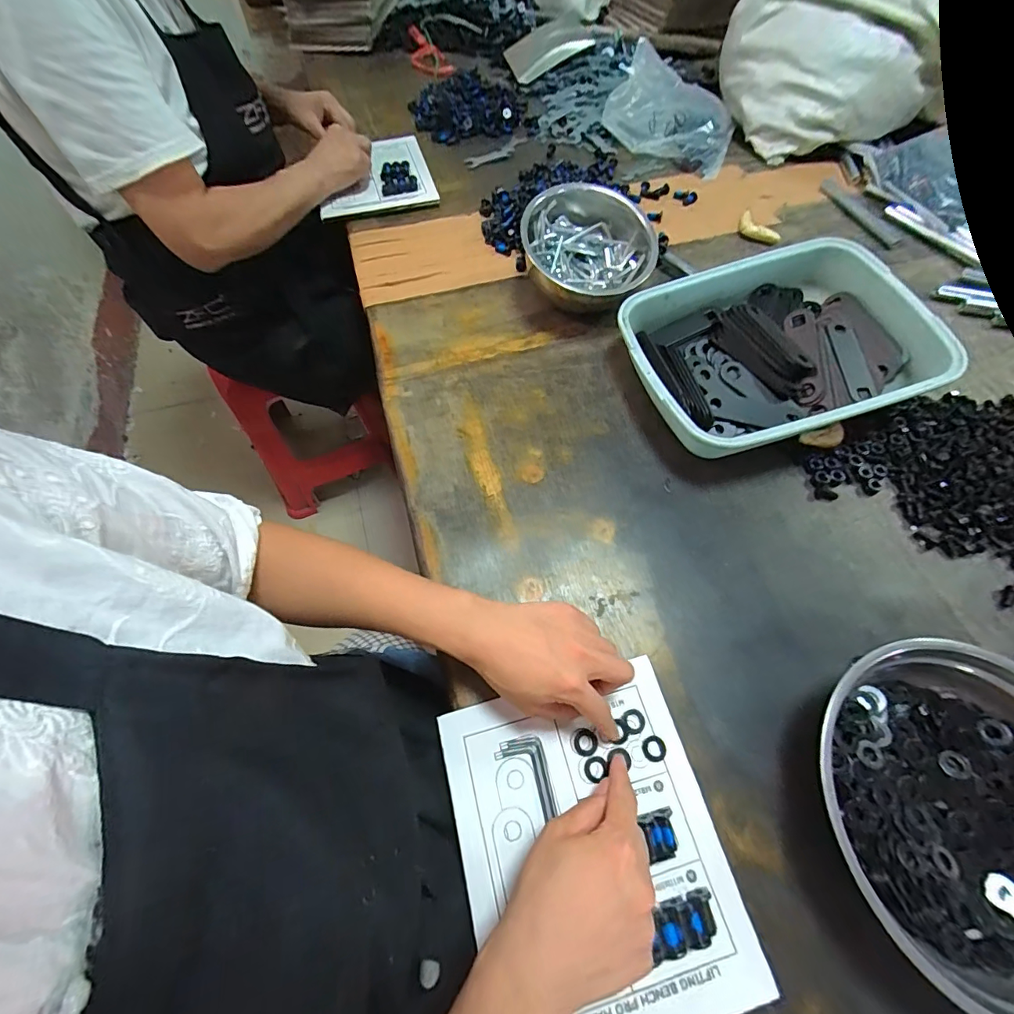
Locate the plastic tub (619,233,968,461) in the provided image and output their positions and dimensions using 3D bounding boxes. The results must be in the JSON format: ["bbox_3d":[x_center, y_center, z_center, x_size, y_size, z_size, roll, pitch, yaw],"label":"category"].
[{"bbox_3d":[0.302,-0.178,0.521,0.317,0.080,0.230,-14,63,-7],"label":"plastic tub"}]

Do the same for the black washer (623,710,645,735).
[{"bbox_3d":[0.109,0.181,0.378,0.017,0.005,0.019,-10,54,-18],"label":"black washer"}]

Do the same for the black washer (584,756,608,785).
[{"bbox_3d":[0.071,0.210,0.357,0.018,0.009,0.019,0,62,1],"label":"black washer"}]

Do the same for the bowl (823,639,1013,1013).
[{"bbox_3d":[0.325,0.217,0.319,0.210,0.066,0.220,24,65,13],"label":"bowl"}]

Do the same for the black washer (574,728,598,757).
[{"bbox_3d":[0.065,0.193,0.368,0.019,0.004,0.020,0,62,1],"label":"black washer"}]

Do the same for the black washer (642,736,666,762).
[{"bbox_3d":[0.121,0.198,0.366,0.019,0.004,0.018,0,62,1],"label":"black washer"}]

